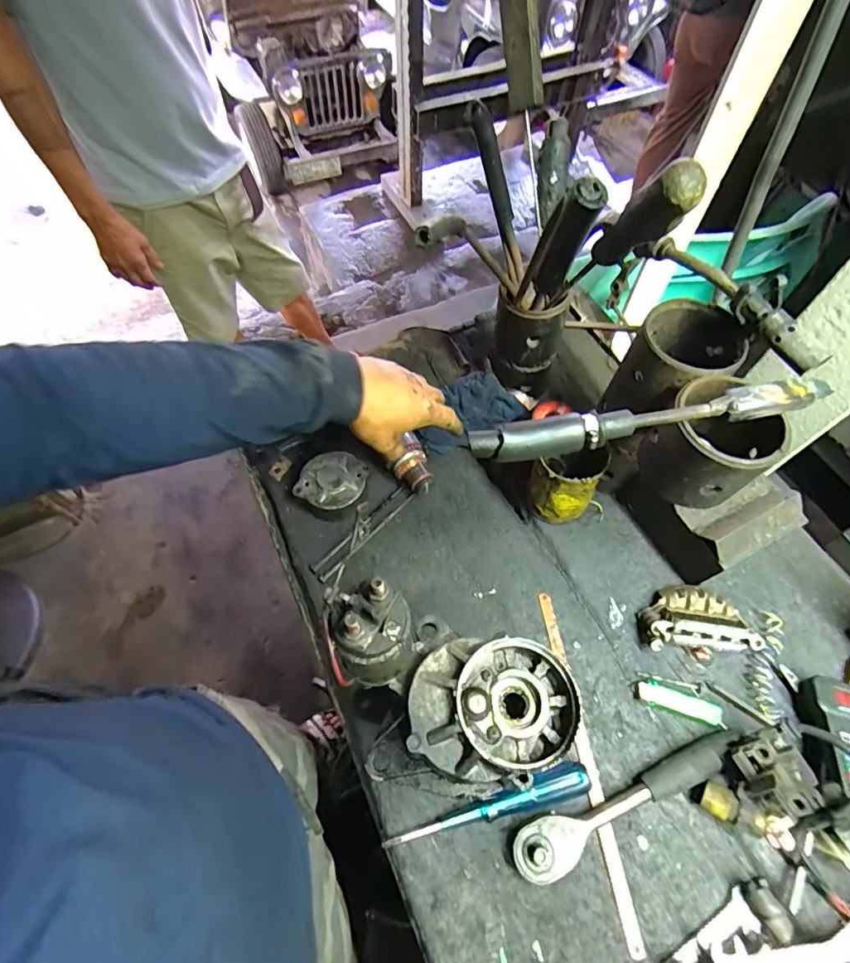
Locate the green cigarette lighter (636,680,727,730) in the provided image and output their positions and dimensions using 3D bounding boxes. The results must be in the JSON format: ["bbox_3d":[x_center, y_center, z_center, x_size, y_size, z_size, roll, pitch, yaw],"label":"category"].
[{"bbox_3d":[0.257,0.224,0.485,0.083,0.013,0.022,18,63,9],"label":"green cigarette lighter"}]

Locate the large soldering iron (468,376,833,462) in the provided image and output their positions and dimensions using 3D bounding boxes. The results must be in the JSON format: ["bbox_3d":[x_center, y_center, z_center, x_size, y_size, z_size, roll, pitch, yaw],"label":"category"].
[{"bbox_3d":[0.172,-0.047,0.370,0.271,0.035,0.026,-8,62,-5],"label":"large soldering iron"}]

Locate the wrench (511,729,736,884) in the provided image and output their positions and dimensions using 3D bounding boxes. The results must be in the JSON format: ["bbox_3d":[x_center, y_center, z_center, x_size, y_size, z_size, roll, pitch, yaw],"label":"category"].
[{"bbox_3d":[0.188,0.296,0.439,0.230,0.033,0.040,-19,64,-11],"label":"wrench"}]

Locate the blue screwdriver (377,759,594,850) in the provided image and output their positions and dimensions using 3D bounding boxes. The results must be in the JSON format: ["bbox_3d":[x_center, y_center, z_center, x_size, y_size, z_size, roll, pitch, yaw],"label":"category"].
[{"bbox_3d":[0.058,0.300,0.444,0.191,0.026,0.029,-12,62,-7],"label":"blue screwdriver"}]

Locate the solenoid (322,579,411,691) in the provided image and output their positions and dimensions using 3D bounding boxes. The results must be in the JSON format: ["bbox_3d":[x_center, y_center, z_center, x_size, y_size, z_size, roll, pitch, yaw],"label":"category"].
[{"bbox_3d":[-0.035,0.099,0.304,0.050,0.098,0.046,0,62,-1],"label":"solenoid"}]

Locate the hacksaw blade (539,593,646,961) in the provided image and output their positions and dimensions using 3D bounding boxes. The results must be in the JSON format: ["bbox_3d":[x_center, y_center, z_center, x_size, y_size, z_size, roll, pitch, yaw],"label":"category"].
[{"bbox_3d":[0.157,0.262,0.471,0.016,0.008,0.305,-6,62,-4],"label":"hacksaw blade"}]

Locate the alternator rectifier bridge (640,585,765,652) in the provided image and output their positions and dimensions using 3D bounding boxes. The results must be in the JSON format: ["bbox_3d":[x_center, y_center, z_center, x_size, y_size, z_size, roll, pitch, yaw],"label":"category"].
[{"bbox_3d":[0.287,0.145,0.512,0.104,0.035,0.067,1,62,0],"label":"alternator rectifier bridge"}]

